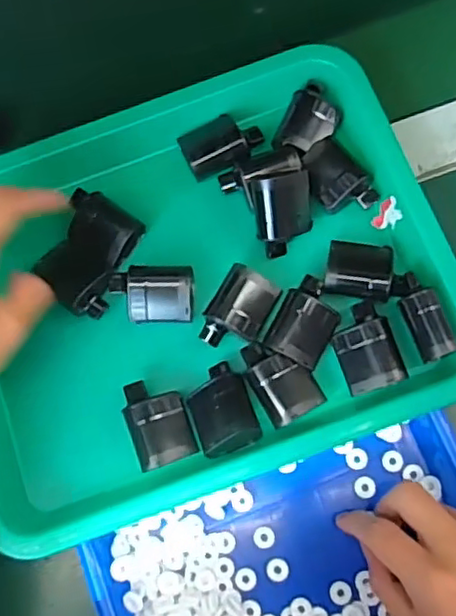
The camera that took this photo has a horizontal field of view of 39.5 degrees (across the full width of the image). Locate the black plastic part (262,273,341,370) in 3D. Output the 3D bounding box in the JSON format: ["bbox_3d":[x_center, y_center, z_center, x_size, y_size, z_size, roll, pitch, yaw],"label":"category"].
[{"bbox_3d":[0.051,0.007,0.403,0.037,0.017,0.055,27,80,10],"label":"black plastic part"}]

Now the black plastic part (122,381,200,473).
[{"bbox_3d":[-0.043,0.072,0.405,0.038,0.024,0.054,-19,76,0],"label":"black plastic part"}]

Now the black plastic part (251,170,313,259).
[{"bbox_3d":[0.038,-0.063,0.424,0.038,0.018,0.055,-16,112,-19],"label":"black plastic part"}]

